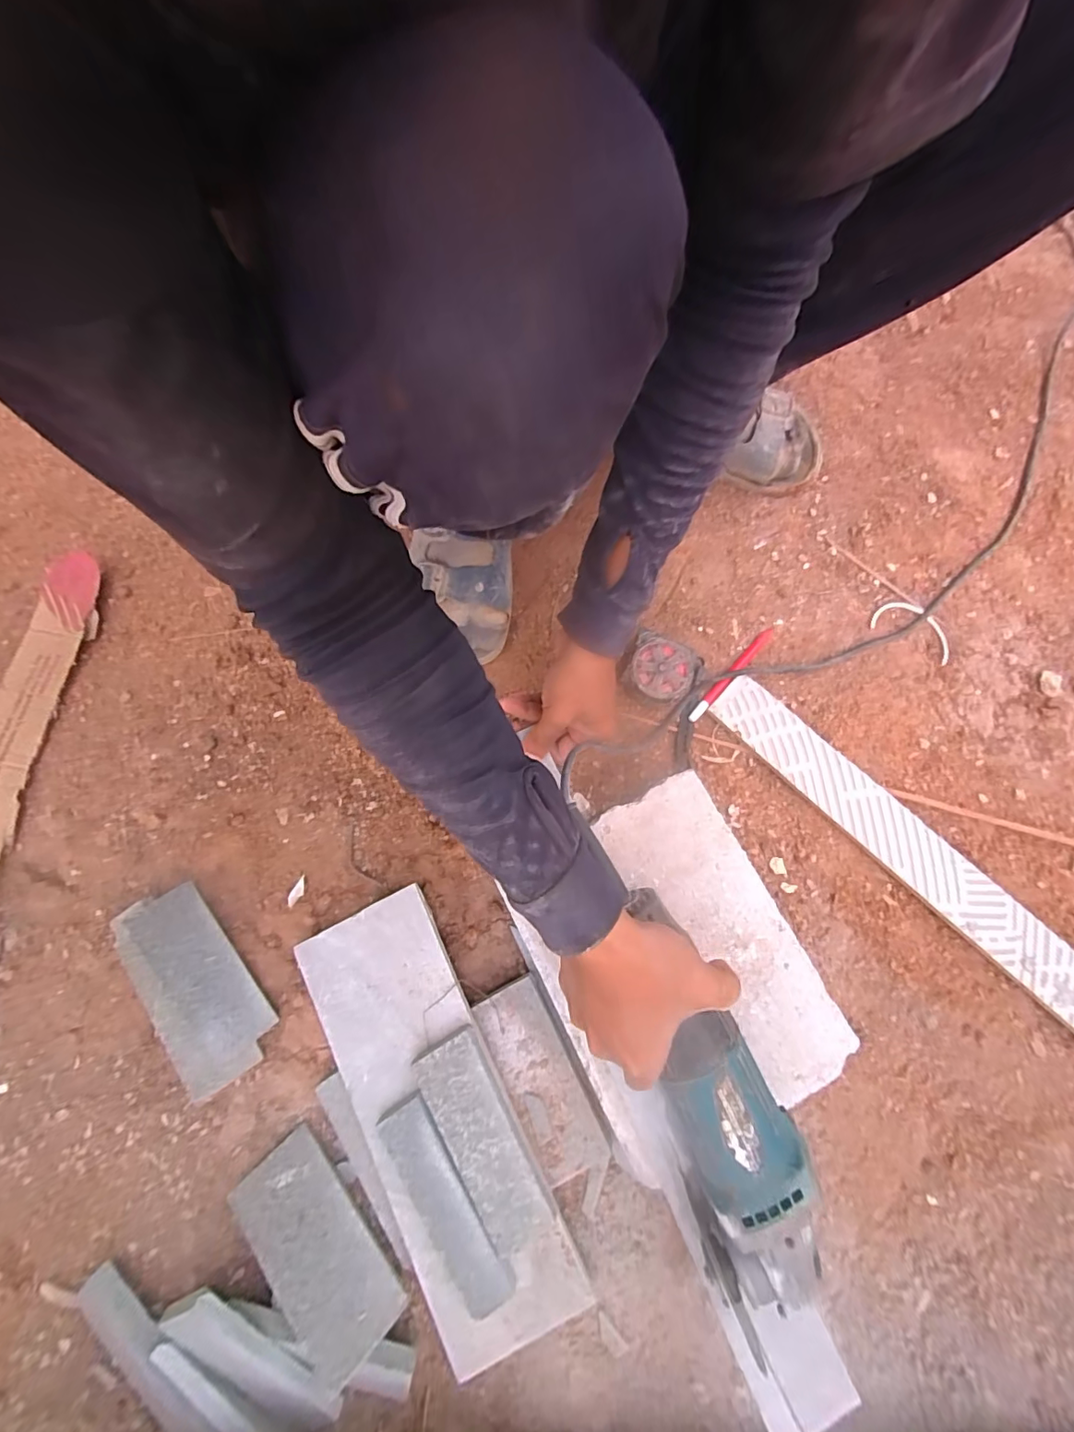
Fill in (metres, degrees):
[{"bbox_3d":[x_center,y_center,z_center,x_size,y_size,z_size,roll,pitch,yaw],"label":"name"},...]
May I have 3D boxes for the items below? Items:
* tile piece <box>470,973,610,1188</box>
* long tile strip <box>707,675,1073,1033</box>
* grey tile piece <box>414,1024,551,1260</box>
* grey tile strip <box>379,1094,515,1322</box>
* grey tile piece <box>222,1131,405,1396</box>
[{"bbox_3d":[0.003,0.304,0.434,0.061,0.014,0.149,-27,80,-7],"label":"tile piece"},{"bbox_3d":[0.437,0.198,0.477,0.665,0.013,0.061,42,80,8],"label":"long tile strip"},{"bbox_3d":[-0.043,0.335,0.412,0.055,0.020,0.151,-29,80,-7],"label":"grey tile piece"},{"bbox_3d":[-0.071,0.375,0.396,0.040,0.005,0.152,-32,79,-5],"label":"grey tile strip"},{"bbox_3d":[-0.174,0.415,0.402,0.069,0.006,0.148,-33,65,-32],"label":"grey tile piece"}]

